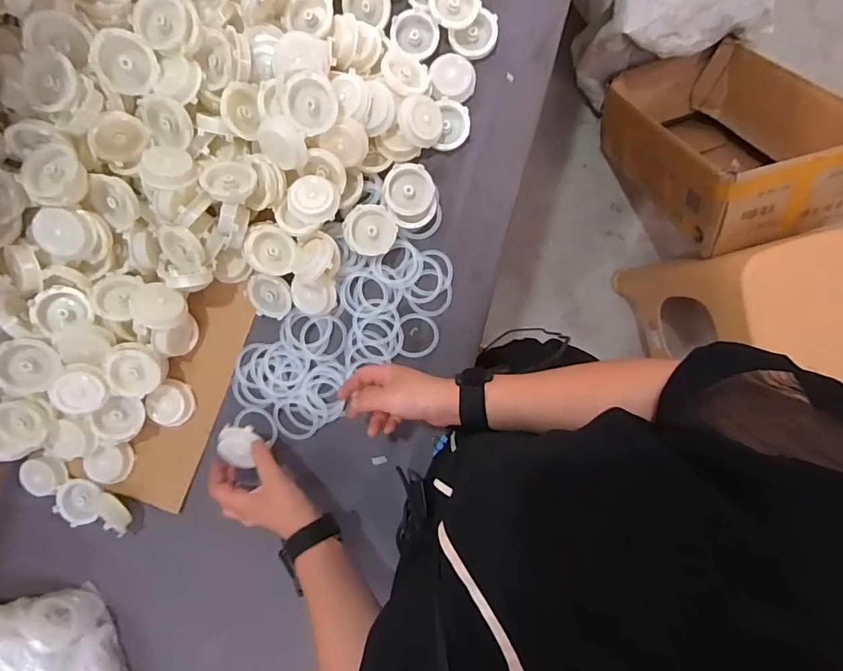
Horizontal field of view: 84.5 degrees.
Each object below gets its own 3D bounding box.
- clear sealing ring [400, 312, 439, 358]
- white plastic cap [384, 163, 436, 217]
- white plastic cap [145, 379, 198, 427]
[{"bbox_3d":[-0.002,0.000,0.580,0.048,0.004,0.055,0,93,0],"label":"clear sealing ring"},{"bbox_3d":[-0.014,-0.174,0.555,0.058,0.015,0.058,-1,106,-4],"label":"white plastic cap"},{"bbox_3d":[-0.314,0.086,0.585,0.055,0.020,0.055,-5,108,-17],"label":"white plastic cap"}]

